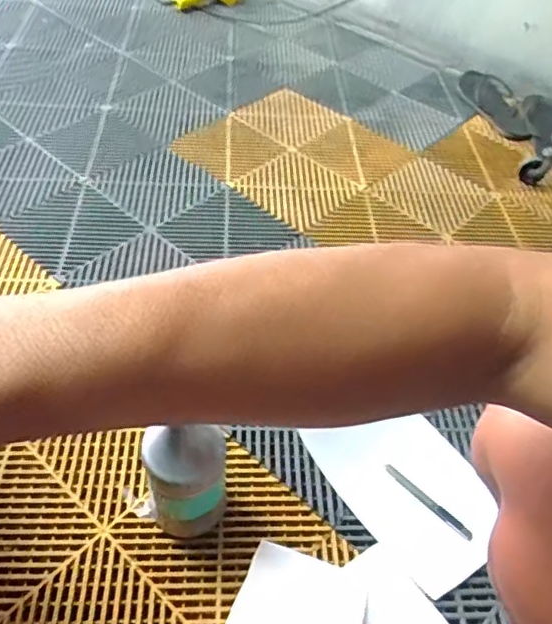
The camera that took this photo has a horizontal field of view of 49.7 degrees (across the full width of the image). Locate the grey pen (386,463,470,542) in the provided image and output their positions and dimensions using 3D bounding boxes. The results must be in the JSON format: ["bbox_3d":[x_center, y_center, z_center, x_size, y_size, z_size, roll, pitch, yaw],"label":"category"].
[{"bbox_3d":[0.196,0.247,0.777,0.133,0.012,0.016,36,56,24],"label":"grey pen"}]

